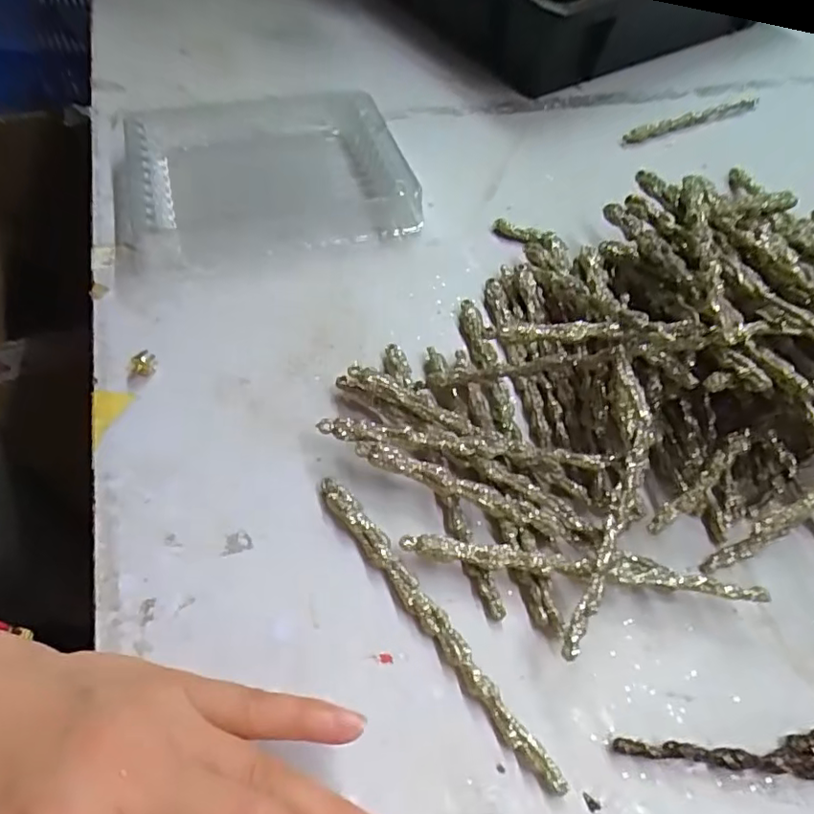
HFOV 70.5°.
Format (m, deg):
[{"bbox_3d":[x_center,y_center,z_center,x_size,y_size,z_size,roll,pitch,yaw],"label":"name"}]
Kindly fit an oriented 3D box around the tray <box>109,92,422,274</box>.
[{"bbox_3d":[-0.106,-0.168,0.416,0.199,0.042,0.165,-11,55,-11],"label":"tray"}]

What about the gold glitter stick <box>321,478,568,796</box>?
[{"bbox_3d":[0.010,0.088,0.244,0.012,0.013,0.153,-31,61,-24],"label":"gold glitter stick"}]

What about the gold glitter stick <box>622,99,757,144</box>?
[{"bbox_3d":[0.245,-0.247,0.498,0.154,0.016,0.014,-23,58,-19],"label":"gold glitter stick"}]

